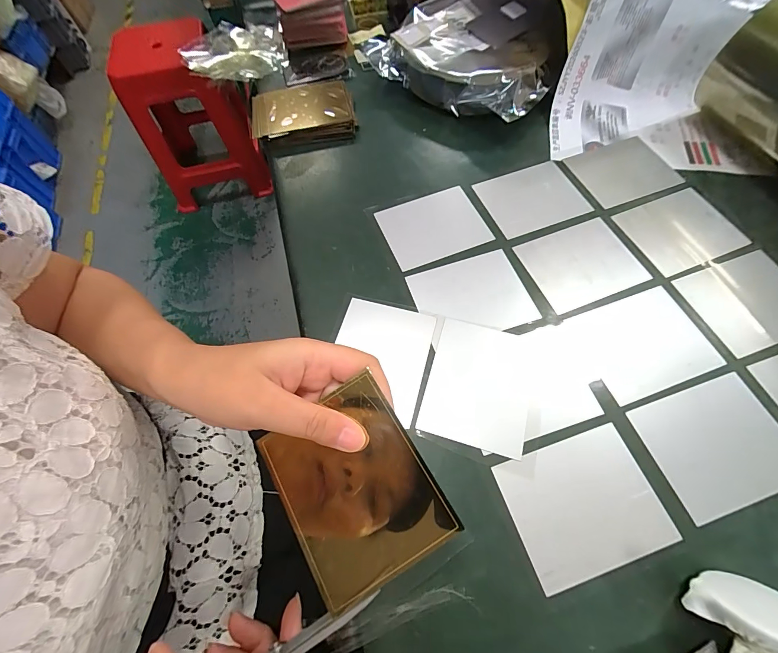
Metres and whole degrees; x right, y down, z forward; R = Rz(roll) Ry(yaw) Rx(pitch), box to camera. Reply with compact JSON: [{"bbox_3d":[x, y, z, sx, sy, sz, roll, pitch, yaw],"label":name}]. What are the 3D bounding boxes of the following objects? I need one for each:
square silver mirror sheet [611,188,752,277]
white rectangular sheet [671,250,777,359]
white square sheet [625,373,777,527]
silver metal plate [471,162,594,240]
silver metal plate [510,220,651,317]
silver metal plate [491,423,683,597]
[{"bbox_3d":[0.286,-0.095,0.338,0.101,0.005,0.080,-20,65,-7],"label":"square silver mirror sheet"},{"bbox_3d":[0.317,-0.024,0.301,0.097,0.004,0.079,-19,65,-6],"label":"white rectangular sheet"},{"bbox_3d":[0.240,0.084,0.249,0.100,0.004,0.078,-18,65,-6],"label":"white square sheet"},{"bbox_3d":[0.148,-0.136,0.361,0.096,0.006,0.081,-19,65,-6],"label":"silver metal plate"},{"bbox_3d":[0.179,-0.061,0.321,0.096,0.004,0.080,-20,65,-7],"label":"silver metal plate"},{"bbox_3d":[0.133,0.121,0.237,0.097,0.004,0.078,-18,65,-6],"label":"silver metal plate"}]

